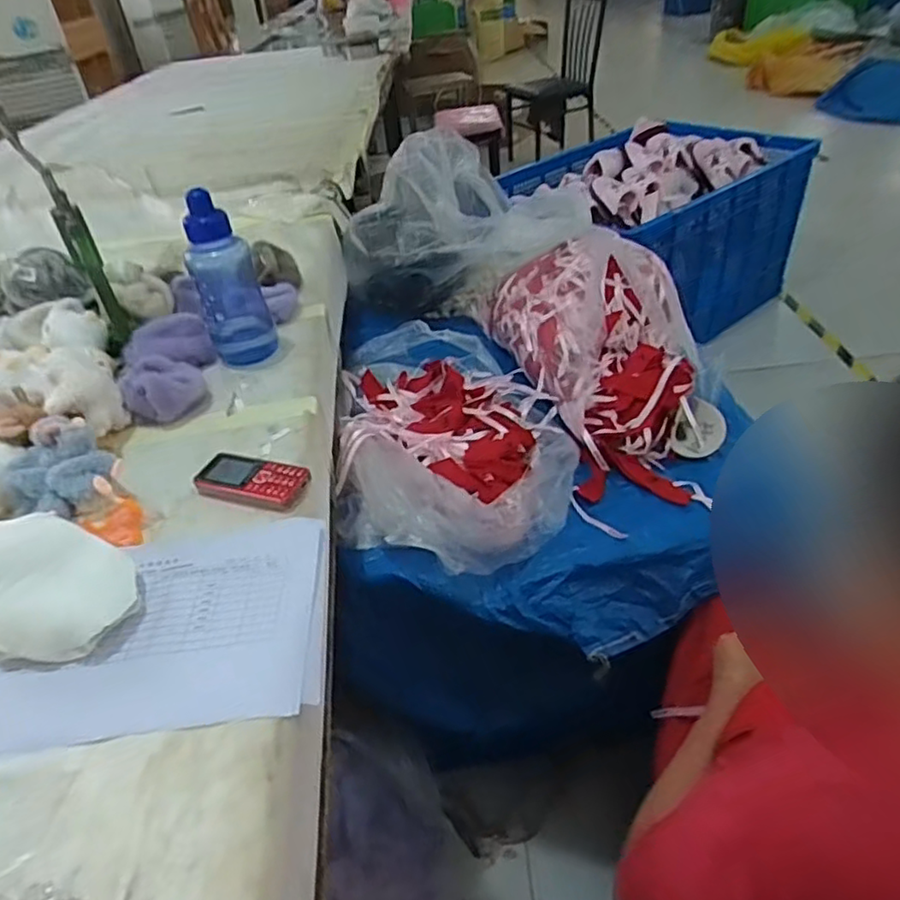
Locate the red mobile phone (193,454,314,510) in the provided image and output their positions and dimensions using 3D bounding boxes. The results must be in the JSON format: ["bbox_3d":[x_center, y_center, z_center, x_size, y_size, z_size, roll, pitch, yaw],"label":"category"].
[{"bbox_3d":[-0.223,0.033,0.726,0.127,0.014,0.062,8,41,17],"label":"red mobile phone"}]

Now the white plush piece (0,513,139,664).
[{"bbox_3d":[-0.384,0.125,0.608,0.181,0.055,0.117,16,44,26],"label":"white plush piece"}]

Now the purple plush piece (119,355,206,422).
[{"bbox_3d":[-0.389,-0.088,0.881,0.101,0.051,0.105,-23,42,-19],"label":"purple plush piece"}]

